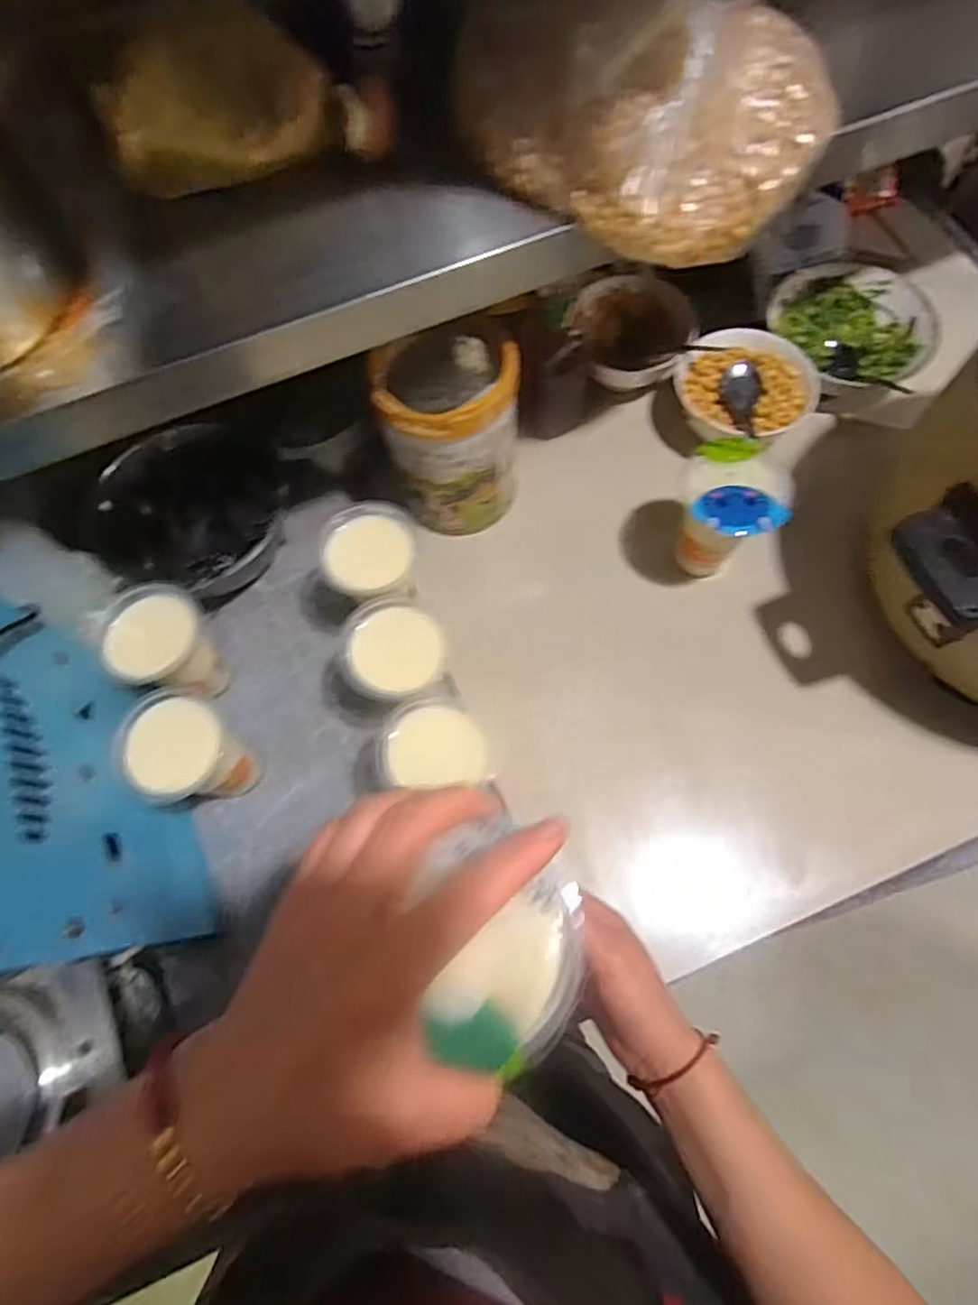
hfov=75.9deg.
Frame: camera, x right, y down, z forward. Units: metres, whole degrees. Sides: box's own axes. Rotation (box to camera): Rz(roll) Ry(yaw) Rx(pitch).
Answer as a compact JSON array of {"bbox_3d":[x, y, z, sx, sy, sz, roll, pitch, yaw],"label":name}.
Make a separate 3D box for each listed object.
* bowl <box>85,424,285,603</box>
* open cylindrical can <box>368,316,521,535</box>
[{"bbox_3d":[-0.299,-0.135,0.654,0.187,0.092,0.187,-40,74,-12],"label":"bowl"},{"bbox_3d":[-0.036,-0.215,0.617,0.129,0.182,0.133,-8,70,-1],"label":"open cylindrical can"}]

